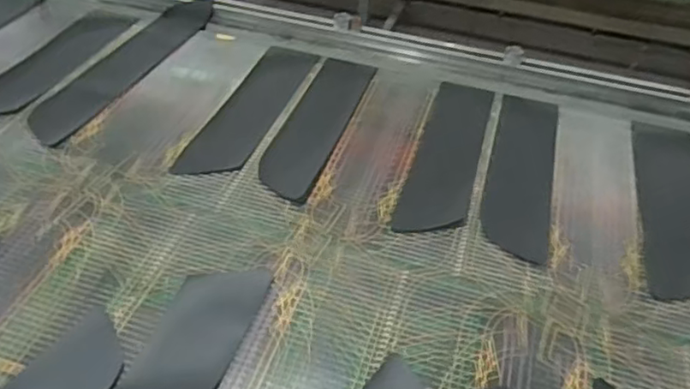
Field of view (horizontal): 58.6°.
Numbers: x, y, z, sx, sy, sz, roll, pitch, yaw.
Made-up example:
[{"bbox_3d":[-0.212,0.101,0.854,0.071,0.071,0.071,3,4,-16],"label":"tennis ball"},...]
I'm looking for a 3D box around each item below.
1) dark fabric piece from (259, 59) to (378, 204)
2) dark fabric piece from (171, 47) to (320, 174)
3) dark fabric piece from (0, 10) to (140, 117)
[{"bbox_3d":[-0.047,-0.147,1.185,0.124,0.007,0.460,12,43,11],"label":"dark fabric piece"},{"bbox_3d":[-0.174,-0.176,1.206,0.119,0.009,0.448,9,41,14],"label":"dark fabric piece"},{"bbox_3d":[-0.611,-0.282,1.295,0.154,0.012,0.434,12,43,11],"label":"dark fabric piece"}]

